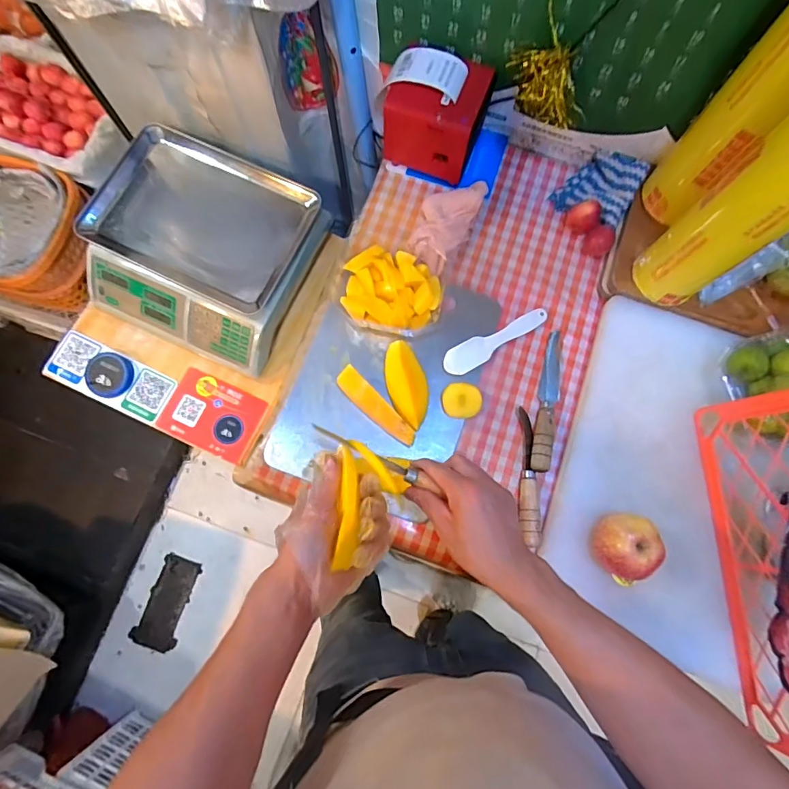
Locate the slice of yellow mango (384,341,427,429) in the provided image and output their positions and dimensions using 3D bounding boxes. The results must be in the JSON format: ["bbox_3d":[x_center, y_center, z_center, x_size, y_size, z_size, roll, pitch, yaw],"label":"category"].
[{"bbox_3d":[0.018,-0.012,0.601,0.052,0.028,0.113,-10,78,-3],"label":"slice of yellow mango"}]

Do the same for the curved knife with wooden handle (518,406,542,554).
[{"bbox_3d":[0.173,0.104,0.588,0.027,0.025,0.175,-2,77,-1],"label":"curved knife with wooden handle"}]

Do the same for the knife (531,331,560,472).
[{"bbox_3d":[0.211,0.005,0.614,0.028,0.035,0.201,14,78,2],"label":"knife"}]

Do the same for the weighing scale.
[{"bbox_3d":[-0.336,-0.258,0.778,0.361,0.124,0.325,23,78,4],"label":"weighing scale"}]

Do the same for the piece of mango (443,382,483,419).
[{"bbox_3d":[0.092,0.008,0.614,0.052,0.011,0.046,-11,78,-3],"label":"piece of mango"}]

